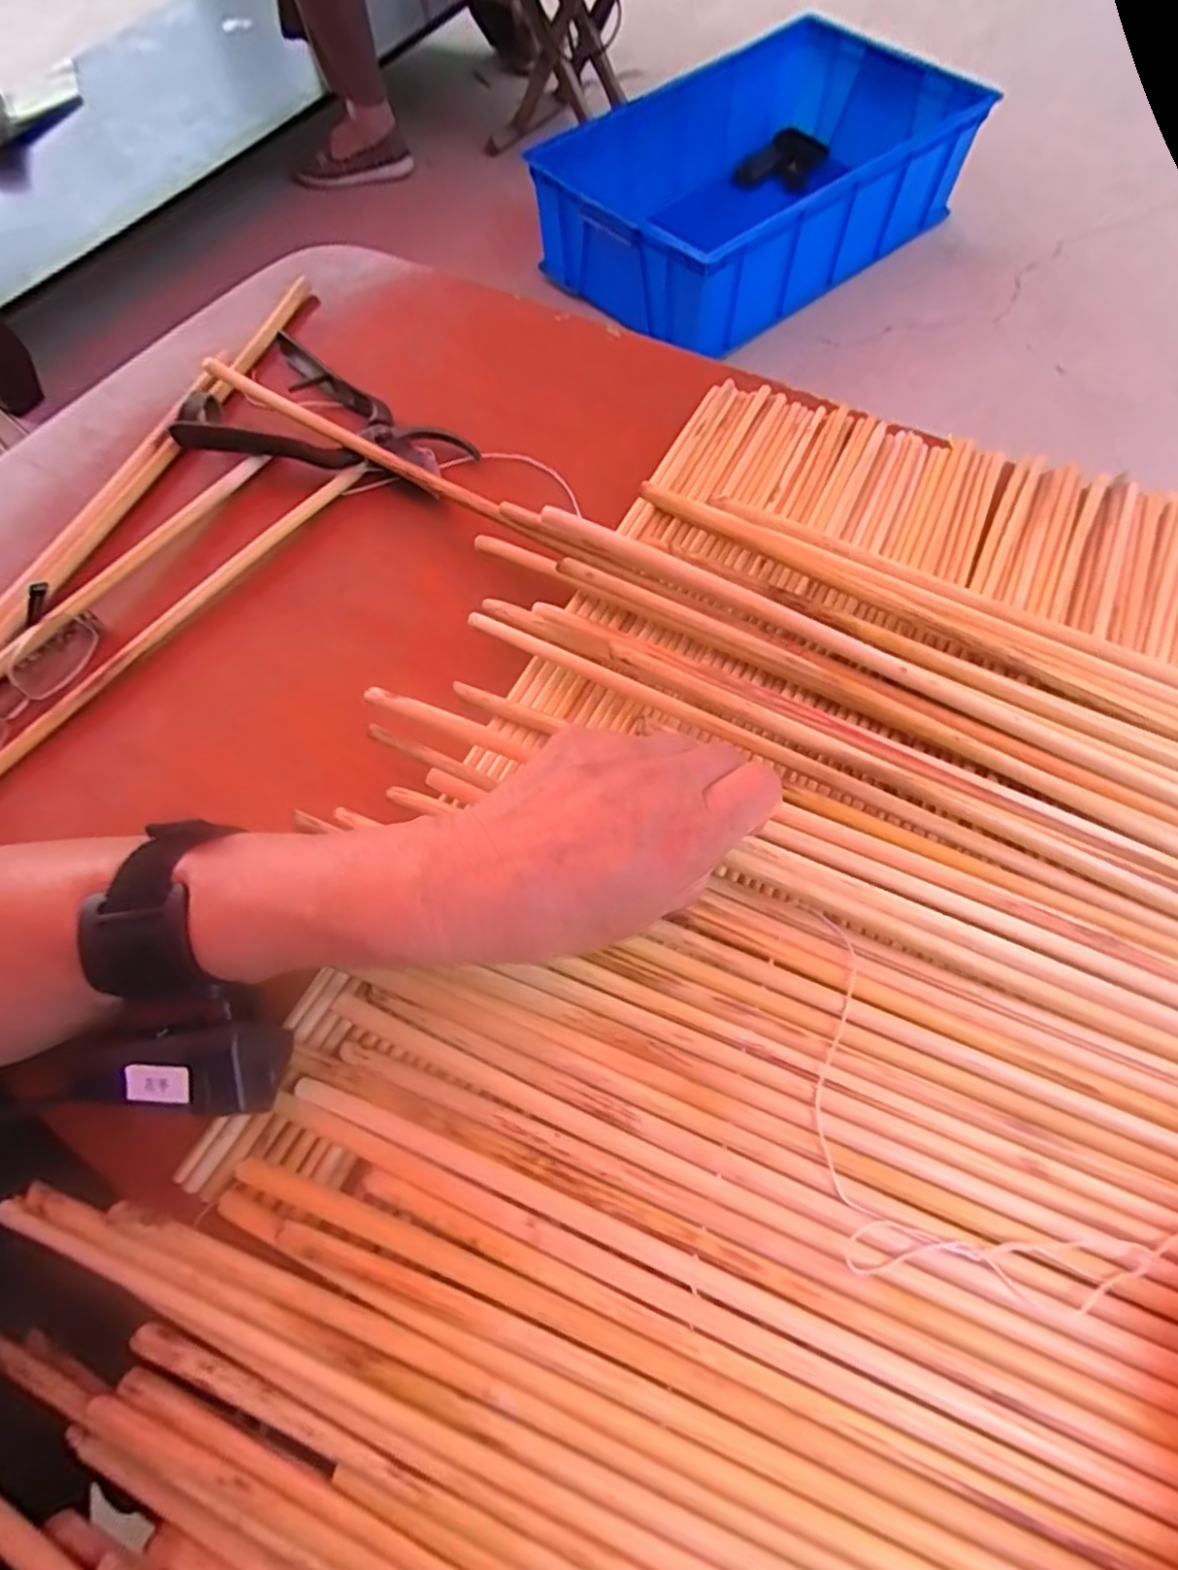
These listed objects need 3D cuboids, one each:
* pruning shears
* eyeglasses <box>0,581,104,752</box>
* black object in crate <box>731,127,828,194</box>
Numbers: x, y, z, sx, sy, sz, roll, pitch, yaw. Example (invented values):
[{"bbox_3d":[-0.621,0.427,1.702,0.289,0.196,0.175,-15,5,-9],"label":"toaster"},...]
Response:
[{"bbox_3d":[-0.161,-0.254,0.427,0.175,0.026,0.127,16,65,10],"label":"pruning shears"},{"bbox_3d":[-0.319,-0.047,0.350,0.042,0.029,0.130,24,67,13],"label":"eyeglasses"},{"bbox_3d":[0.377,-1.200,1.256,0.192,0.075,0.061,-26,68,-8],"label":"black object in crate"}]

